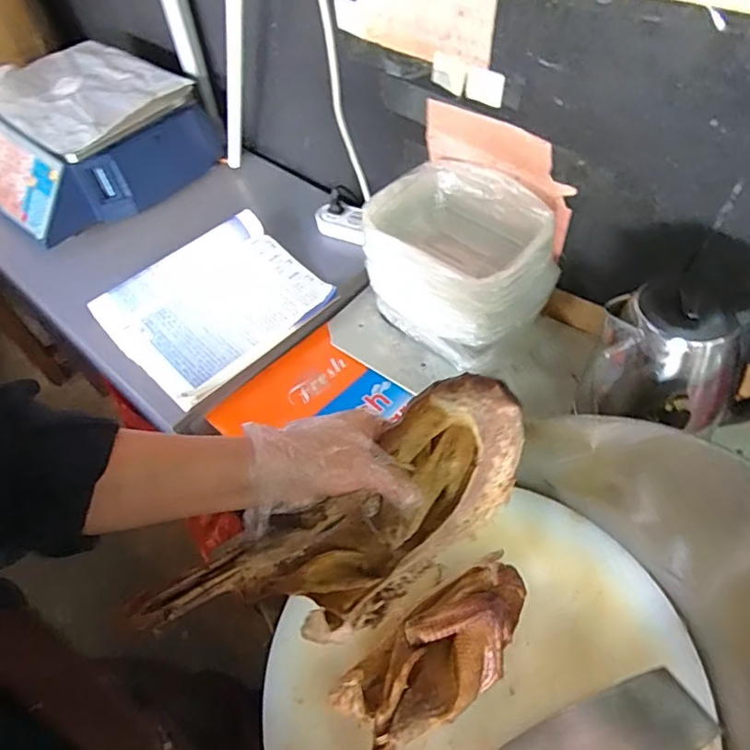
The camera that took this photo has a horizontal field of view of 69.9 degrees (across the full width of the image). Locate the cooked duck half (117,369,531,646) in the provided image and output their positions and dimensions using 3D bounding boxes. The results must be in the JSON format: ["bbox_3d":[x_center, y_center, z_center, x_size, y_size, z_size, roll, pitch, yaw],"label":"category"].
[{"bbox_3d":[-0.013,0.114,0.401,0.292,0.134,0.088,-37,58,6],"label":"cooked duck half"}]

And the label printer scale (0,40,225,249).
[{"bbox_3d":[-0.535,-0.430,0.979,0.312,0.158,0.357,33,63,23],"label":"label printer scale"}]

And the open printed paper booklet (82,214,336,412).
[{"bbox_3d":[-0.243,-0.110,0.828,0.293,0.032,0.231,-40,73,-21],"label":"open printed paper booklet"}]

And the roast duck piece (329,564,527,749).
[{"bbox_3d":[0.062,0.304,0.568,0.242,0.080,0.101,-36,61,-20],"label":"roast duck piece"}]

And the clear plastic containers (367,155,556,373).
[{"bbox_3d":[0.120,-0.157,0.749,0.237,0.162,0.189,35,63,24],"label":"clear plastic containers"}]

